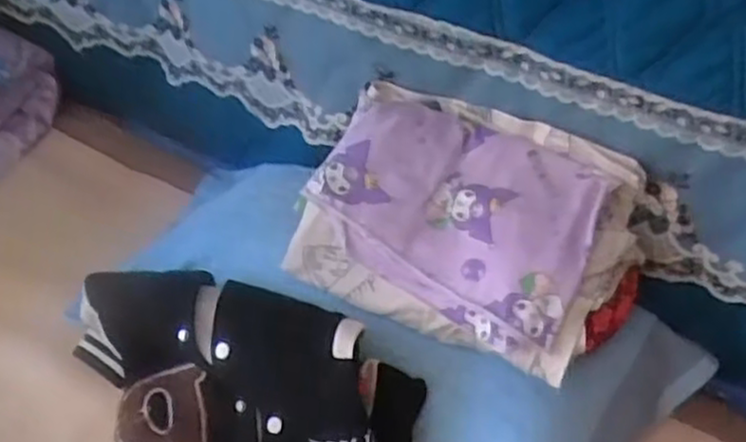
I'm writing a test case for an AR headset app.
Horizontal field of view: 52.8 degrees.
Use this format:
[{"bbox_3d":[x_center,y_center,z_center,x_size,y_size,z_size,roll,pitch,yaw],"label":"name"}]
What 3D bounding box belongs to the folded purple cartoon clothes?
[{"bbox_3d":[0.097,0.005,0.765,0.326,0.141,0.192,25,49,21],"label":"folded purple cartoon clothes"}]

